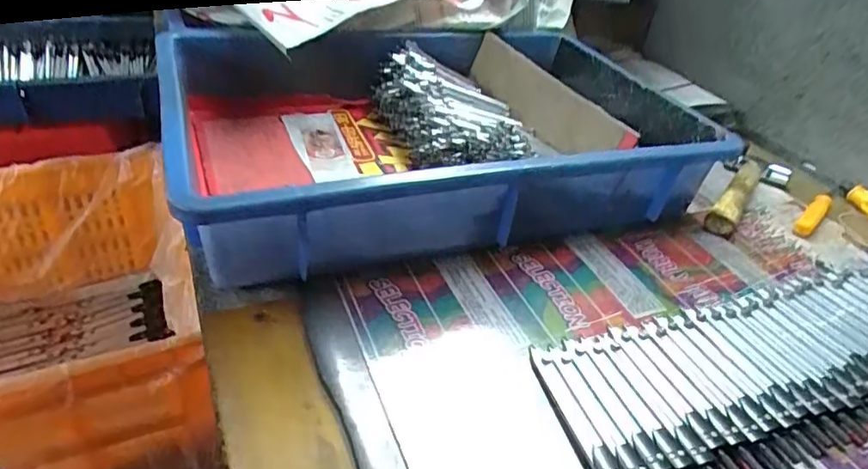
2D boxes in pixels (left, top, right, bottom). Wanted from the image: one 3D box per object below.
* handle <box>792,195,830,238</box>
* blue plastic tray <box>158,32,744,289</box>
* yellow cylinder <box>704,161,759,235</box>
[{"bbox_3d":[0.351,-0.019,0.519,0.015,0.018,0.080,30,41,32],"label":"handle"},{"bbox_3d":[-0.001,-0.095,0.506,0.417,0.100,0.300,-10,37,-20],"label":"blue plastic tray"},{"bbox_3d":[0.282,-0.038,0.525,0.024,0.020,0.141,24,39,26],"label":"yellow cylinder"}]

